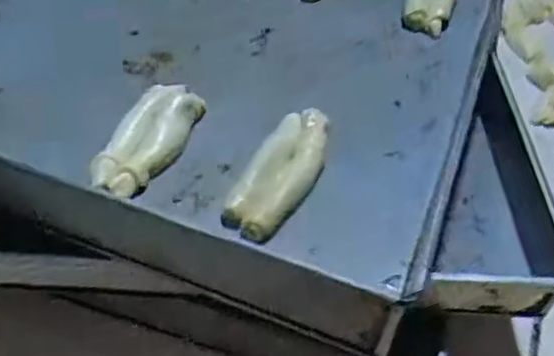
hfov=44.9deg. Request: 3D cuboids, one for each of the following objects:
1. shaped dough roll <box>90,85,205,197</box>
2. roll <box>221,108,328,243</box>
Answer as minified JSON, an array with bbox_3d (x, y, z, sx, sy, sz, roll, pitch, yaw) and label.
[{"bbox_3d":[-0.083,-0.024,0.429,0.040,0.019,0.101,16,48,9],"label":"shaped dough roll"},{"bbox_3d":[0.003,-0.002,0.422,0.041,0.023,0.106,21,49,14],"label":"roll"}]

